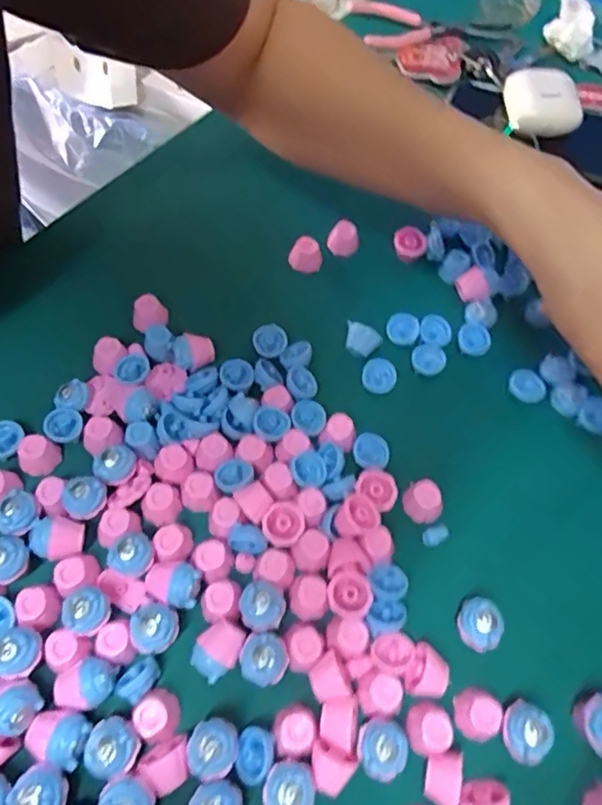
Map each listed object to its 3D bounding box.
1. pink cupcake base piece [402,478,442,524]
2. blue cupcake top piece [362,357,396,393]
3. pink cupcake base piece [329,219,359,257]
[{"bbox_3d":[0.063,0.051,0.290,0.015,0.018,0.020,-37,70,-20],"label":"pink cupcake base piece"},{"bbox_3d":[0.045,-0.015,0.322,0.019,0.008,0.017,21,63,8],"label":"blue cupcake top piece"},{"bbox_3d":[0.028,-0.106,0.366,0.019,0.017,0.016,8,62,1],"label":"pink cupcake base piece"}]

